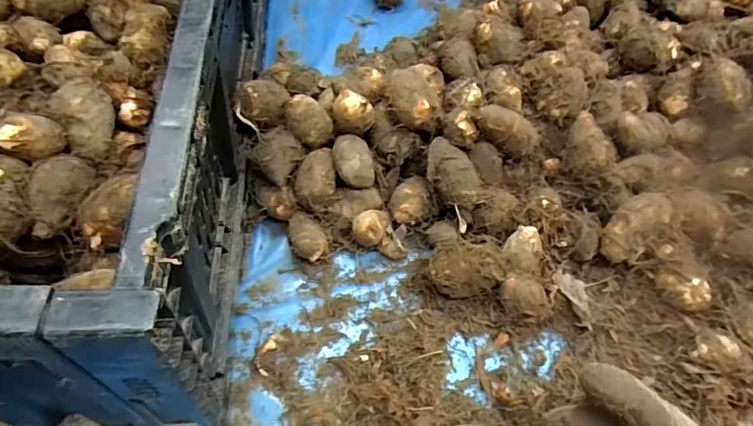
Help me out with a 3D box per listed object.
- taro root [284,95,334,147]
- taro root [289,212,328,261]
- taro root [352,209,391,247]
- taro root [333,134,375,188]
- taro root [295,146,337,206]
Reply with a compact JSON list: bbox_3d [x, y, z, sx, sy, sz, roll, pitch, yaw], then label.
[{"bbox_3d":[-0.061,-0.083,0.422,0.034,0.028,0.047,-40,108,-9],"label":"taro root"},{"bbox_3d":[-0.060,0.021,0.410,0.028,0.028,0.045,-18,60,-12],"label":"taro root"},{"bbox_3d":[-0.005,0.013,0.411,0.027,0.024,0.035,22,60,12],"label":"taro root"},{"bbox_3d":[-0.019,-0.042,0.410,0.033,0.043,0.034,-5,58,-4],"label":"taro root"},{"bbox_3d":[-0.053,-0.030,0.412,0.034,0.031,0.043,-5,58,-4],"label":"taro root"}]

